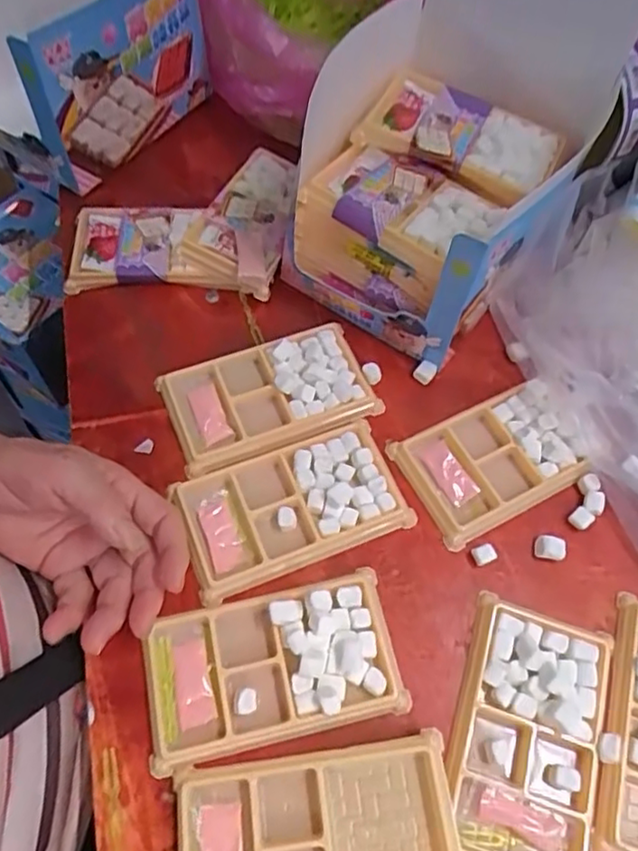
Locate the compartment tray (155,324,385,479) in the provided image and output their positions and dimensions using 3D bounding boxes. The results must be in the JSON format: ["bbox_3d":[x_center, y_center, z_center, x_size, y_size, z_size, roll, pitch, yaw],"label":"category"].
[{"bbox_3d":[-0.033,-0.021,0.431,0.135,0.011,0.078,-18,63,-13],"label":"compartment tray"}]

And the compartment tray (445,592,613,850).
[{"bbox_3d":[0.111,0.165,0.338,0.076,0.012,0.133,18,62,7],"label":"compartment tray"}]

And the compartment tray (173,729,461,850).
[{"bbox_3d":[-0.001,0.201,0.309,0.135,0.018,0.077,-6,61,-6],"label":"compartment tray"}]

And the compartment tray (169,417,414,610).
[{"bbox_3d":[-0.017,0.048,0.394,0.134,0.013,0.075,-18,63,-13],"label":"compartment tray"}]

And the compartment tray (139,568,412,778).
[{"bbox_3d":[-0.027,0.129,0.345,0.134,0.017,0.075,-11,62,-9],"label":"compartment tray"}]

